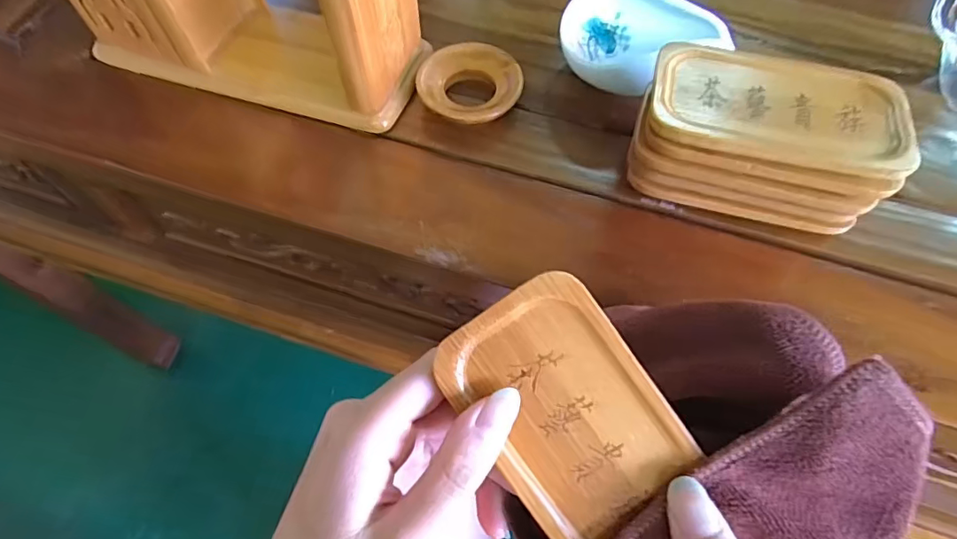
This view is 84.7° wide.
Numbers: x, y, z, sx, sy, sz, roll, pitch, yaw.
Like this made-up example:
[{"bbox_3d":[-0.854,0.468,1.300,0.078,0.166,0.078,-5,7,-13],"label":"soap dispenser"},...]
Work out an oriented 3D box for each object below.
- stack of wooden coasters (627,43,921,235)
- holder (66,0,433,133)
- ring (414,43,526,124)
[{"bbox_3d":[0.127,-0.057,0.249,0.106,0.062,0.056,13,60,7],"label":"stack of wooden coasters"},{"bbox_3d":[-0.126,-0.152,0.279,0.184,0.102,0.073,20,61,11],"label":"holder"},{"bbox_3d":[-0.005,-0.103,0.298,0.057,0.019,0.054,0,60,0],"label":"ring"}]

